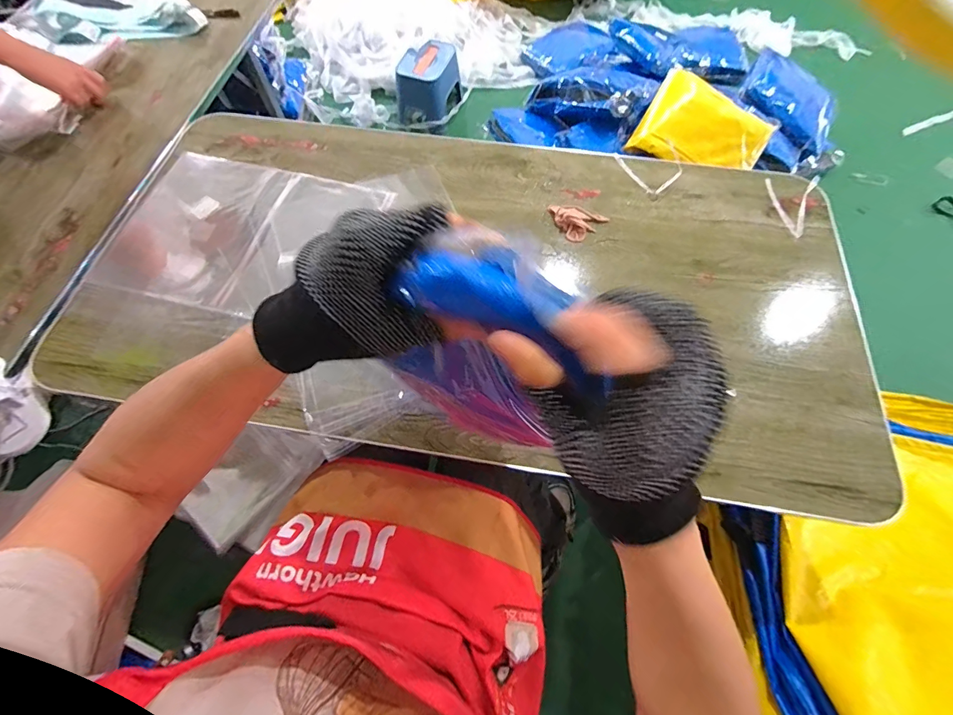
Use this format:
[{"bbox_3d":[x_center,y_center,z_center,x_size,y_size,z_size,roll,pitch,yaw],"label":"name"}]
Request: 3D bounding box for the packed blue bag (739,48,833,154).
[{"bbox_3d":[1.002,-0.806,1.293,0.355,0.065,0.252,39,81,-5],"label":"packed blue bag"}]

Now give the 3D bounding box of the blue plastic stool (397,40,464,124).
[{"bbox_3d":[-0.161,-0.946,1.417,0.162,0.164,0.233,22,69,10],"label":"blue plastic stool"}]

